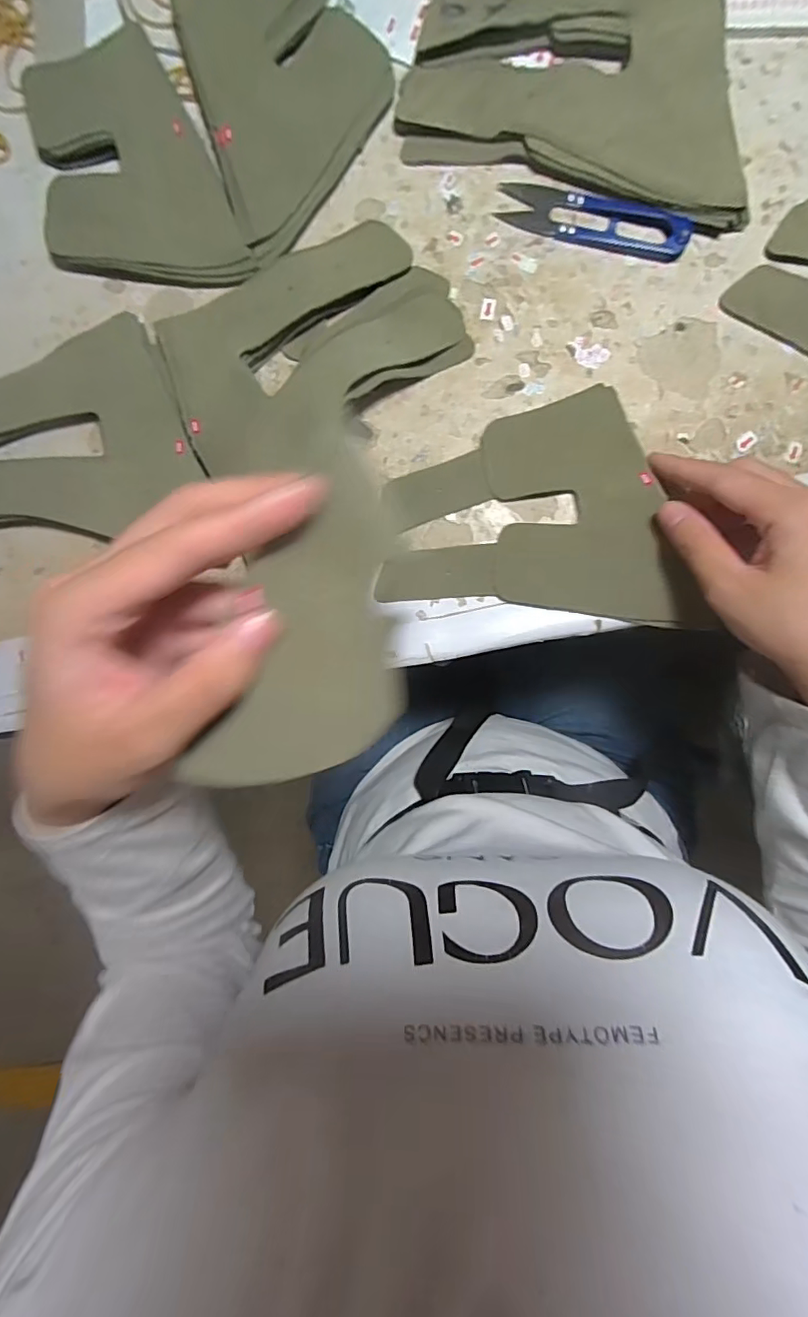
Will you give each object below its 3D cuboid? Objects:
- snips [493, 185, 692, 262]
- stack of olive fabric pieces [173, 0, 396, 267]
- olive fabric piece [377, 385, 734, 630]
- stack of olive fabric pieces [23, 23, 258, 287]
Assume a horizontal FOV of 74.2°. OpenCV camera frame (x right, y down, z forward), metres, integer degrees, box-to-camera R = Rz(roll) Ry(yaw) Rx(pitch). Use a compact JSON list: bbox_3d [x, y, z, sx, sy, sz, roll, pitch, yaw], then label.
[{"bbox_3d":[0.103,-0.238,0.288,0.101,0.010,0.024,17,95,4],"label":"snips"},{"bbox_3d":[-0.060,-0.306,0.290,0.101,0.016,0.142,-19,92,6],"label":"stack of olive fabric pieces"},{"bbox_3d":[0.080,-0.086,0.301,0.175,0.009,0.119,5,93,6],"label":"olive fabric piece"},{"bbox_3d":[-0.159,-0.269,0.304,0.101,0.013,0.146,-23,91,6],"label":"stack of olive fabric pieces"}]

